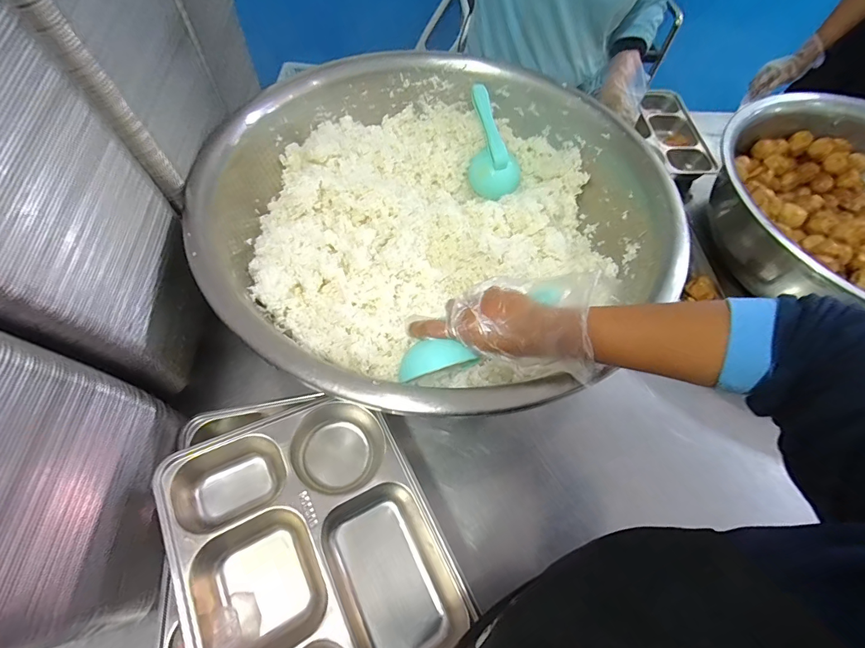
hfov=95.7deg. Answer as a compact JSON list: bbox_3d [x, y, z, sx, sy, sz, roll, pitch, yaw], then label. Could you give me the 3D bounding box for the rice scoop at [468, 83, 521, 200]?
[{"bbox_3d":[0.108,-0.342,0.724,0.089,0.070,0.217,-12,93,-11],"label":"rice scoop"}]

